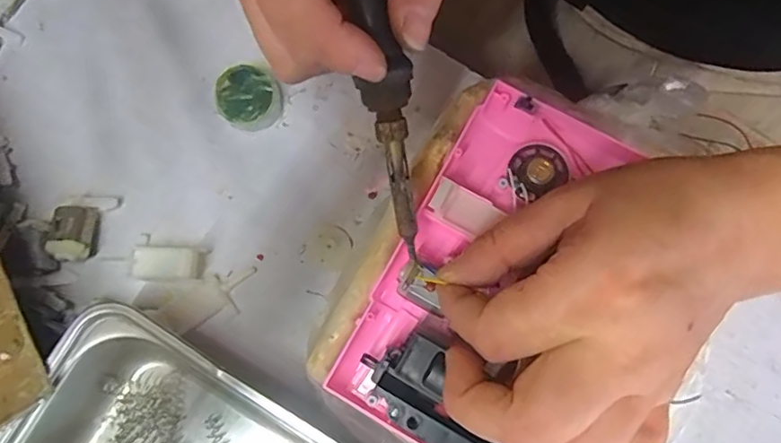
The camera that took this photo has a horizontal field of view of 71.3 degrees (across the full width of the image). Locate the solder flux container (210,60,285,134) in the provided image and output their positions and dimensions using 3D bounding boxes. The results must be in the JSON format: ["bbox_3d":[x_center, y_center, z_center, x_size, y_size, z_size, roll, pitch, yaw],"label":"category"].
[{"bbox_3d":[-0.077,-0.067,0.296,0.032,0.020,0.034,0,79,1],"label":"solder flux container"}]

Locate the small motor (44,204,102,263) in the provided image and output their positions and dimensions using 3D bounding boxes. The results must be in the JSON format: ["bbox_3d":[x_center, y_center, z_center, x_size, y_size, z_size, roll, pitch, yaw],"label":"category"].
[{"bbox_3d":[-0.165,0.006,0.283,0.021,0.017,0.029,3,79,1],"label":"small motor"}]

